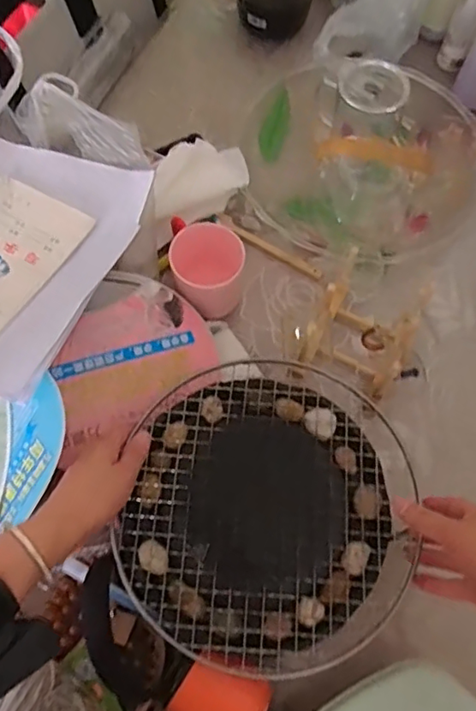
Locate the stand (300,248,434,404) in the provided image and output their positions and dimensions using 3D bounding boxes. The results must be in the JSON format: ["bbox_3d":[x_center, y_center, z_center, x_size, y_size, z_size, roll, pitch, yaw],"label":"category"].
[{"bbox_3d":[0.142,-0.027,0.621,0.110,0.090,0.130,25,68,11],"label":"stand"}]

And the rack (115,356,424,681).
[{"bbox_3d":[0.030,0.133,0.505,0.245,0.015,0.266,0,66,0],"label":"rack"}]

